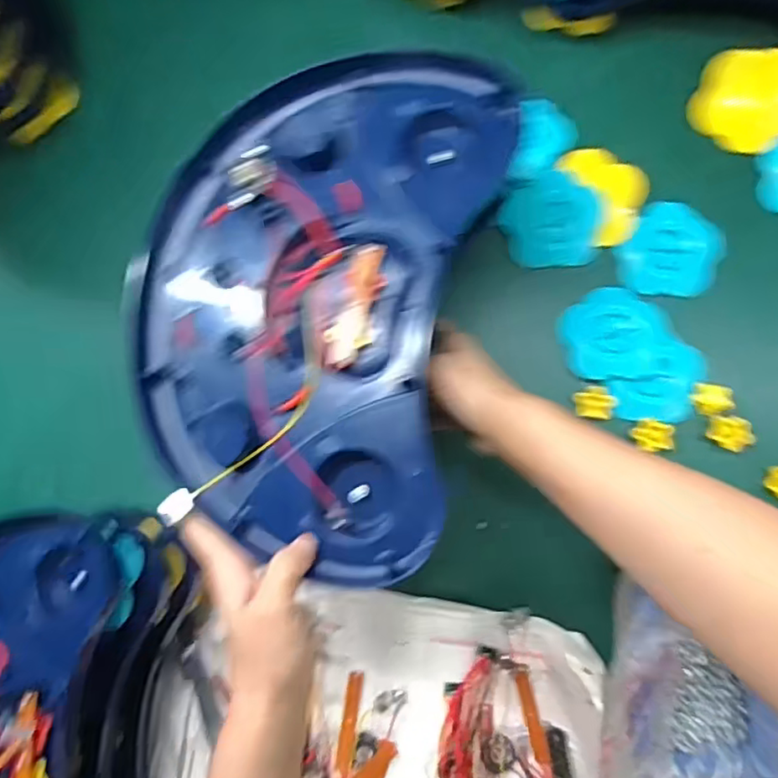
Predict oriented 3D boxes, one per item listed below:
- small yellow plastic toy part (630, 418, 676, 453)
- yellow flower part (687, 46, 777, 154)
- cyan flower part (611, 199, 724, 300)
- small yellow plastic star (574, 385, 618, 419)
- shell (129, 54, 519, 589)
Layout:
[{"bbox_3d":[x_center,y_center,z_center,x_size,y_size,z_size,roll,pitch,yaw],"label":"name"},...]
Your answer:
[{"bbox_3d":[0.216,0.037,0.493,0.034,0.007,0.024,7,86,7],"label":"small yellow plastic toy part"},{"bbox_3d":[0.300,-0.238,0.498,0.093,0.016,0.076,4,110,9],"label":"yellow flower part"},{"bbox_3d":[0.239,-0.114,0.510,0.076,0.018,0.075,-1,85,7],"label":"cyan flower part"},{"bbox_3d":[0.172,0.011,0.503,0.032,0.005,0.027,6,86,7],"label":"small yellow plastic star"},{"bbox_3d":[-0.053,-0.061,0.395,0.215,0.039,0.325,11,87,7],"label":"shell"}]

